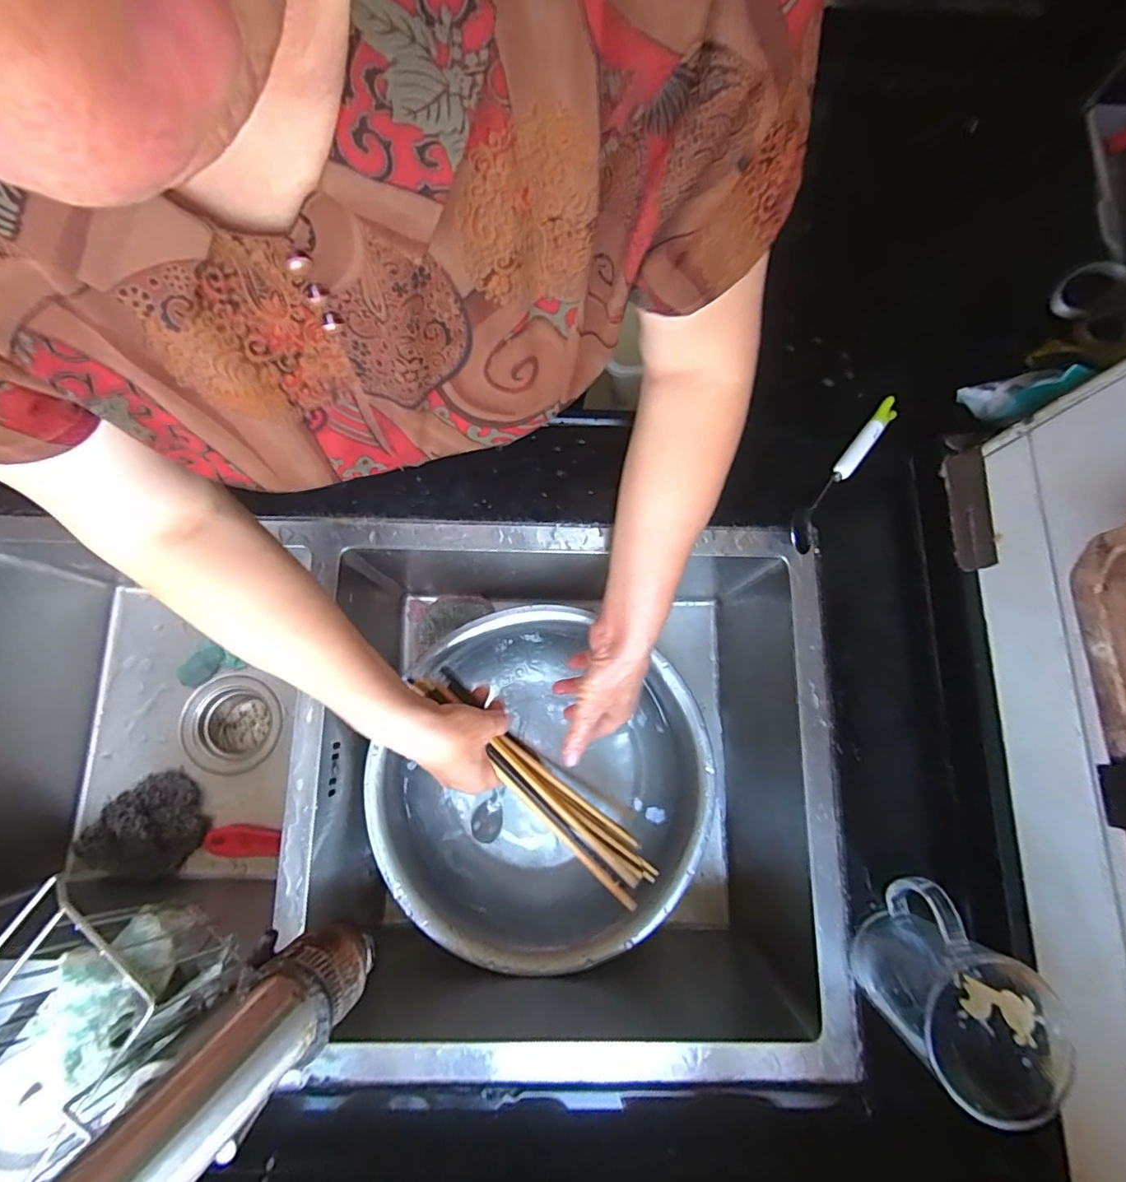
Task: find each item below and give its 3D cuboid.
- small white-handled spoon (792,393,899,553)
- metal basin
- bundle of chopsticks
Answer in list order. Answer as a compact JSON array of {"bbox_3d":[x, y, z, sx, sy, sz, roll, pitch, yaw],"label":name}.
[{"bbox_3d":[0.250,-0.107,0.480,0.025,0.014,0.171,35,80,6],"label":"small white-handled spoon"},{"bbox_3d":[-0.015,0.200,0.570,0.310,0.088,0.315,0,78,-1],"label":"metal basin"},{"bbox_3d":[-0.023,0.169,0.479,0.270,0.032,0.044,44,81,-1],"label":"bundle of chopsticks"}]

